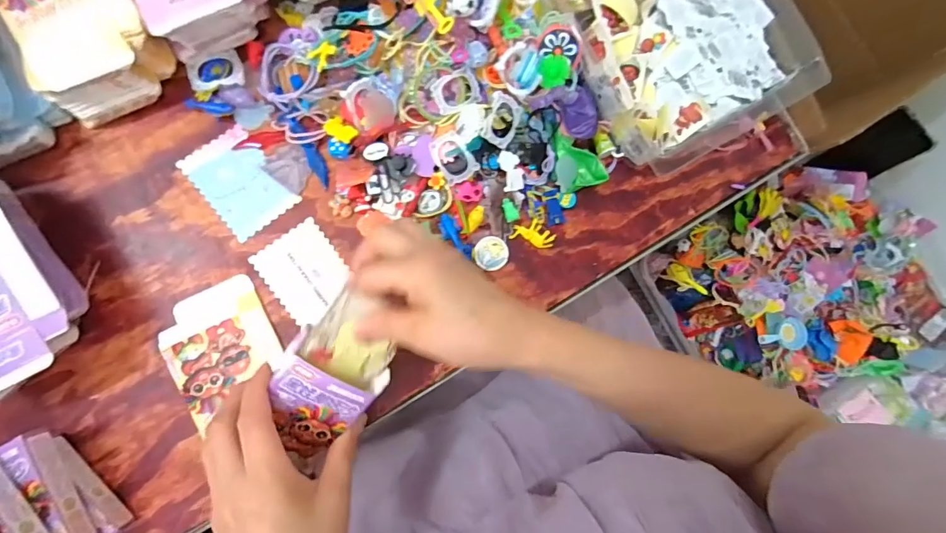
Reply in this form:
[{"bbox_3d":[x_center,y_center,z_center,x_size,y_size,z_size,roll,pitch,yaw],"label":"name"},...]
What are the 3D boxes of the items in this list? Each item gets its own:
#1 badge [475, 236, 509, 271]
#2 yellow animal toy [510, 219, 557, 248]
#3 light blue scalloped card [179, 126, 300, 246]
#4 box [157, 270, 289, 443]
[{"bbox_3d":[0.017,-0.012,0.393,0.030,0.006,0.031,1,84,-6],"label":"badge"},{"bbox_3d":[0.057,-0.032,0.401,0.040,0.006,0.022,17,82,-4],"label":"yellow animal toy"},{"bbox_3d":[-0.204,-0.073,0.376,0.061,0.004,0.089,-39,90,-12],"label":"light blue scalloped card"},{"bbox_3d":[-0.209,0.066,0.359,0.084,0.005,0.097,-26,87,-8],"label":"box"}]

